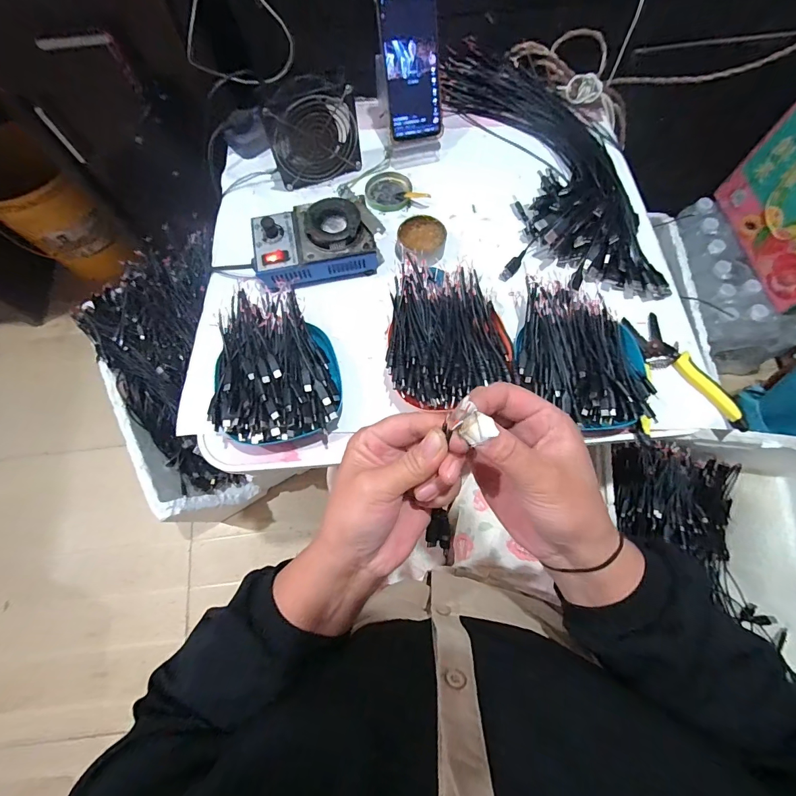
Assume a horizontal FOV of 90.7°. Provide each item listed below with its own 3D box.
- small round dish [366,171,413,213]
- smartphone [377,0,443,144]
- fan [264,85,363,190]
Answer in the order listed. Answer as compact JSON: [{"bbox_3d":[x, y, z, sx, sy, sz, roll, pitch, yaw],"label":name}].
[{"bbox_3d":[-0.014,-0.302,0.572,0.064,0.010,0.070,0,71,1],"label":"small round dish"},{"bbox_3d":[0.019,-0.452,0.536,0.076,0.171,0.011,-9,33,-1],"label":"smartphone"},{"bbox_3d":[-0.115,-0.360,0.537,0.120,0.111,0.049,-15,71,-4],"label":"fan"}]

